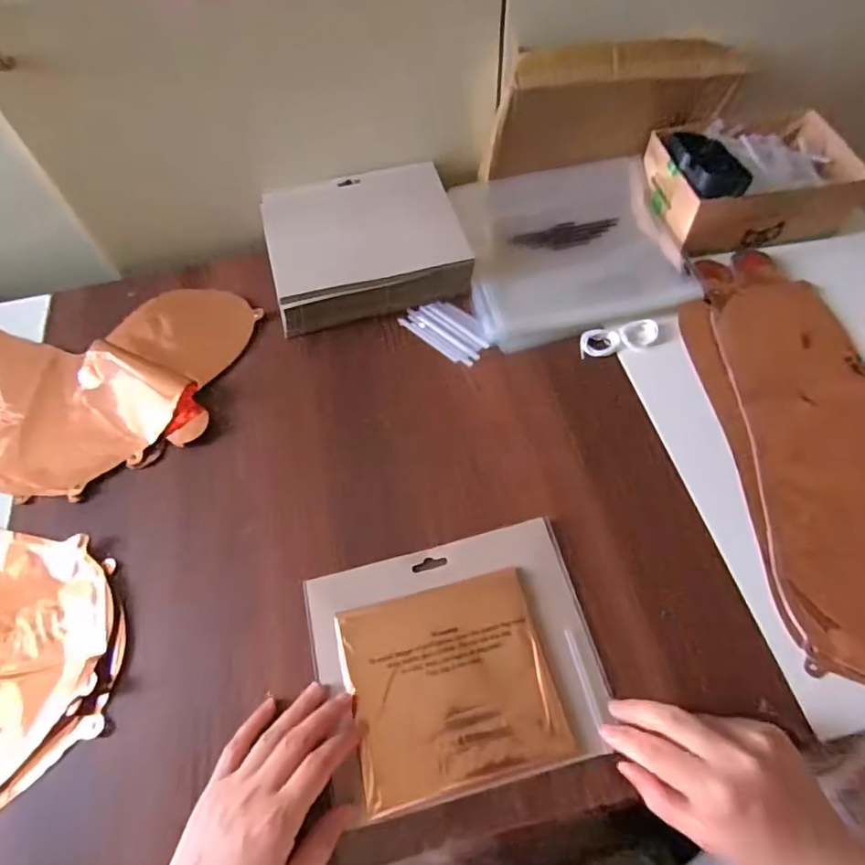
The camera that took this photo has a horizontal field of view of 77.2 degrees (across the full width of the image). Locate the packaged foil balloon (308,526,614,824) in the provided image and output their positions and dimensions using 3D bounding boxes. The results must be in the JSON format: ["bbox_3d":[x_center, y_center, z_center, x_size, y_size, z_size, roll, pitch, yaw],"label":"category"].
[{"bbox_3d":[0.017,0.159,0.388,0.192,0.010,0.161,-13,59,-4],"label":"packaged foil balloon"}]

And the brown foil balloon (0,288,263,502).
[{"bbox_3d":[-0.419,-0.054,0.529,0.444,0.021,0.233,1,59,4],"label":"brown foil balloon"}]

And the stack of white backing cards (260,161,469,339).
[{"bbox_3d":[-0.072,-0.200,0.576,0.192,0.051,0.172,-14,59,-5],"label":"stack of white backing cards"}]

